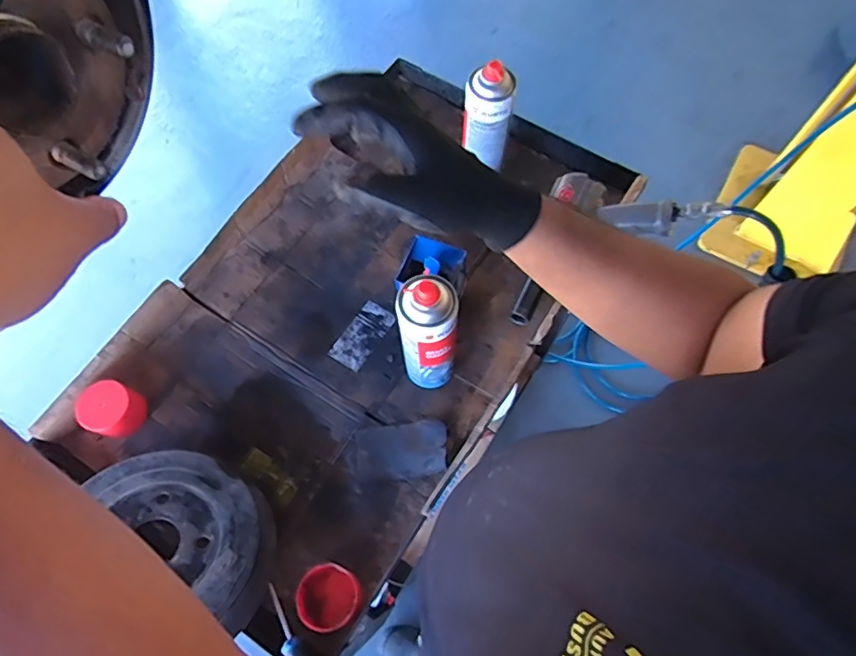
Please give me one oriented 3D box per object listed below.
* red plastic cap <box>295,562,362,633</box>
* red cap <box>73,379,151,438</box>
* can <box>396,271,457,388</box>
[{"bbox_3d":[-0.107,0.297,0.601,0.065,0.049,0.063,0,66,1],"label":"red plastic cap"},{"bbox_3d":[-0.396,0.104,0.687,0.066,0.050,0.062,0,66,1],"label":"red cap"},{"bbox_3d":[0.001,0.010,0.638,0.063,0.217,0.061,0,66,1],"label":"can"}]

